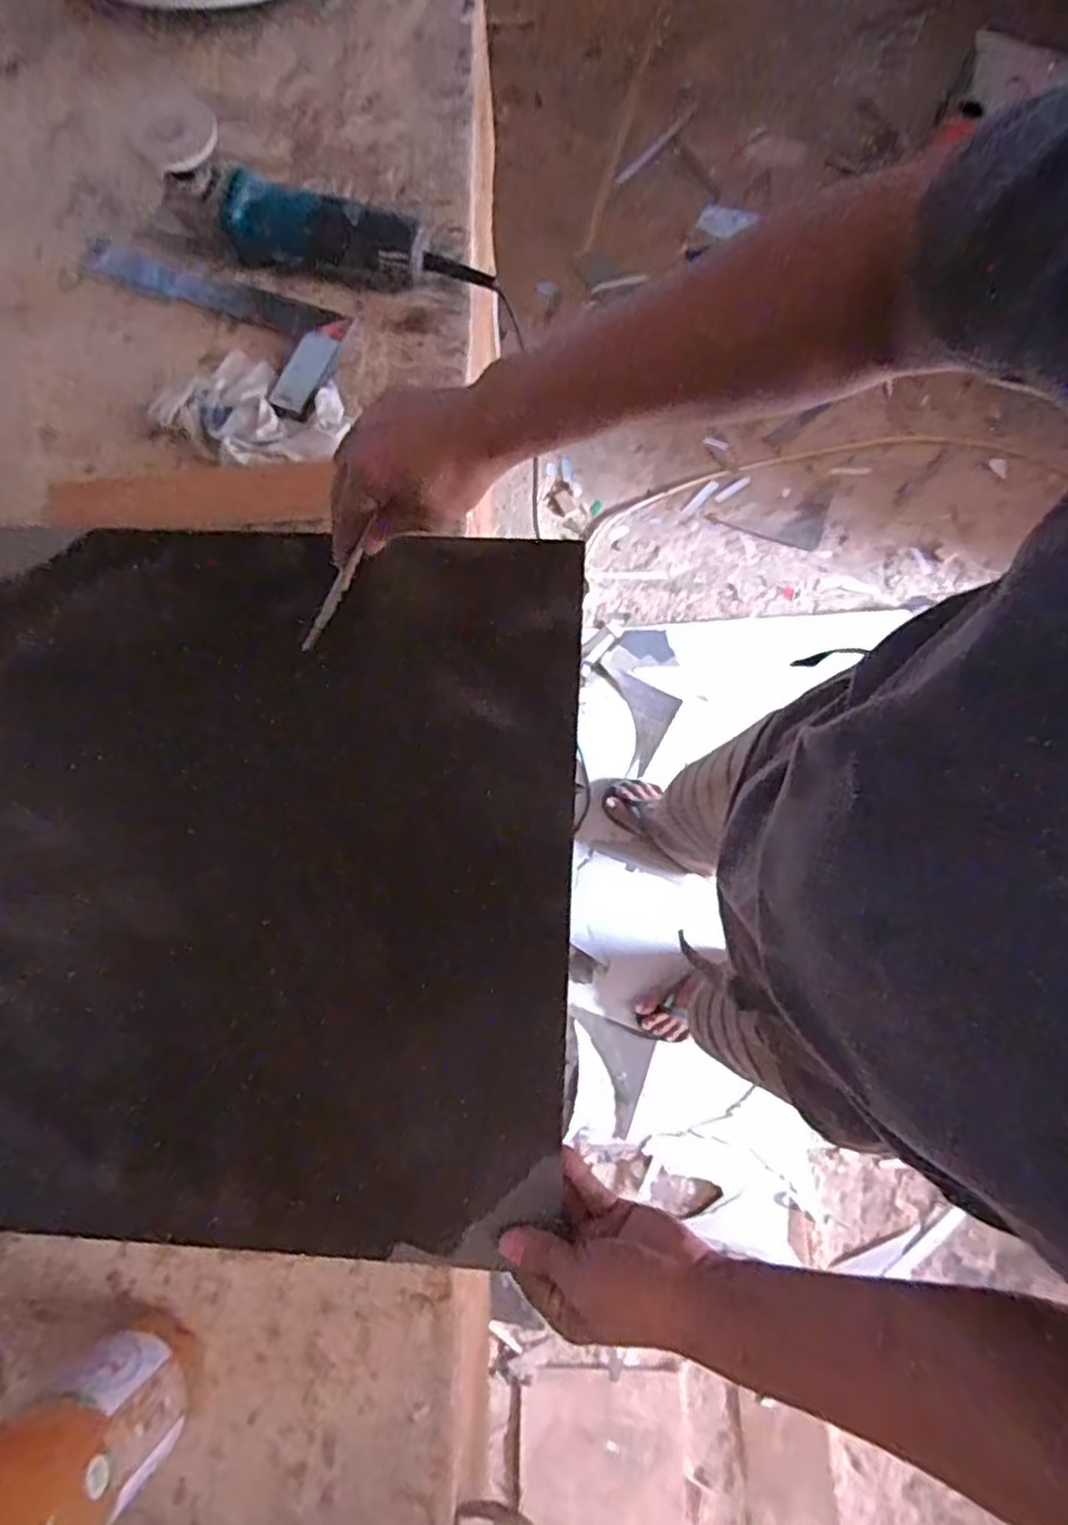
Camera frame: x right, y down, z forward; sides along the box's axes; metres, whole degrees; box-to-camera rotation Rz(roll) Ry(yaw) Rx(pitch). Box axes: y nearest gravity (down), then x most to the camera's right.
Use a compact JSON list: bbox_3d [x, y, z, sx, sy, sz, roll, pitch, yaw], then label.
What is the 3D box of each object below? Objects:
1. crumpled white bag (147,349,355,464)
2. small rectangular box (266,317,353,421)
[{"bbox_3d":[-0.267,-0.332,0.671,0.175,0.023,0.108,18,78,5],"label":"crumpled white bag"},{"bbox_3d":[-0.215,-0.382,0.688,0.038,0.011,0.111,32,88,12],"label":"small rectangular box"}]

